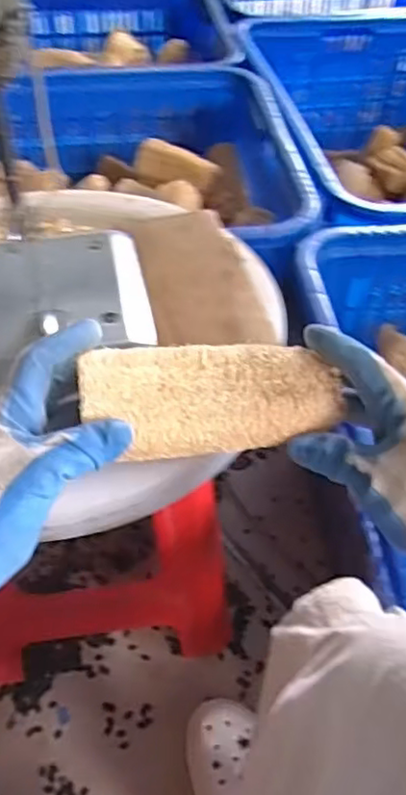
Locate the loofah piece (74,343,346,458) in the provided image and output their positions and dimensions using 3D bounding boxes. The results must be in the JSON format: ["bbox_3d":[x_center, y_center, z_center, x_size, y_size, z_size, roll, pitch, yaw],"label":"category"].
[{"bbox_3d":[0.006,-0.002,0.402,0.157,0.025,0.070,-2,69,-4],"label":"loofah piece"}]

